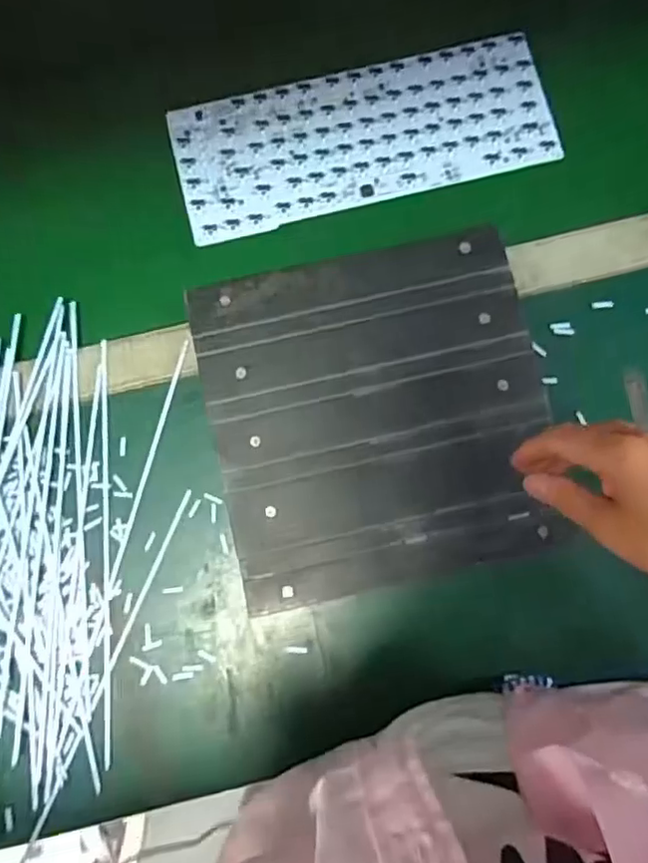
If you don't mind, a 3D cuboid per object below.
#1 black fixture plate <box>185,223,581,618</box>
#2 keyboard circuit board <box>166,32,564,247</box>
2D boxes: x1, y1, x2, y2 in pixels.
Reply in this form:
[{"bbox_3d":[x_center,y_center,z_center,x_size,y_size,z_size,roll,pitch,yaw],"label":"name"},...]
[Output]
[{"bbox_3d":[0.040,-0.014,0.454,0.240,0.025,0.244,-13,81,-3],"label":"black fixture plate"},{"bbox_3d":[0.032,-0.246,0.505,0.305,0.008,0.120,-13,81,-3],"label":"keyboard circuit board"}]

